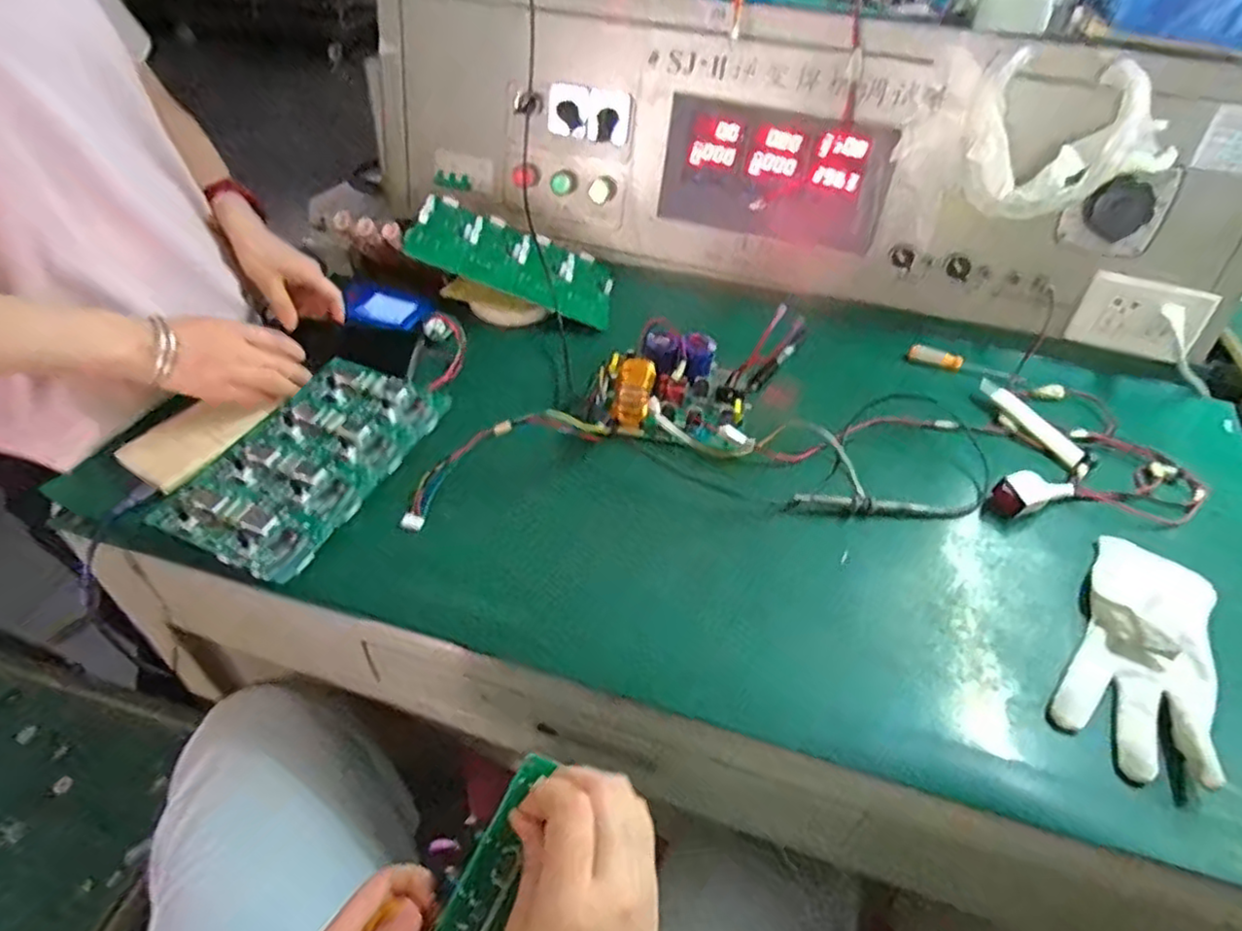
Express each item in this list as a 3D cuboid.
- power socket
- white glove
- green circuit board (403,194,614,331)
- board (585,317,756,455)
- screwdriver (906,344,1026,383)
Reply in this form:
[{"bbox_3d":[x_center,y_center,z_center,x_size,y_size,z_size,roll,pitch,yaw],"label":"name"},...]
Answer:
[{"bbox_3d":[0.552,-0.156,0.717,0.120,0.074,0.010,18,26,13],"label":"power socket"},{"bbox_3d":[0.393,0.131,0.501,0.088,0.022,0.211,29,49,23],"label":"white glove"},{"bbox_3d":[-0.120,-0.235,0.777,0.231,0.012,0.125,19,48,-12],"label":"green circuit board"},{"bbox_3d":[0.053,-0.081,0.666,0.156,0.052,0.126,9,44,4],"label":"board"},{"bbox_3d":[0.386,-0.113,0.755,0.123,0.015,0.015,16,45,11],"label":"screwdriver"}]

